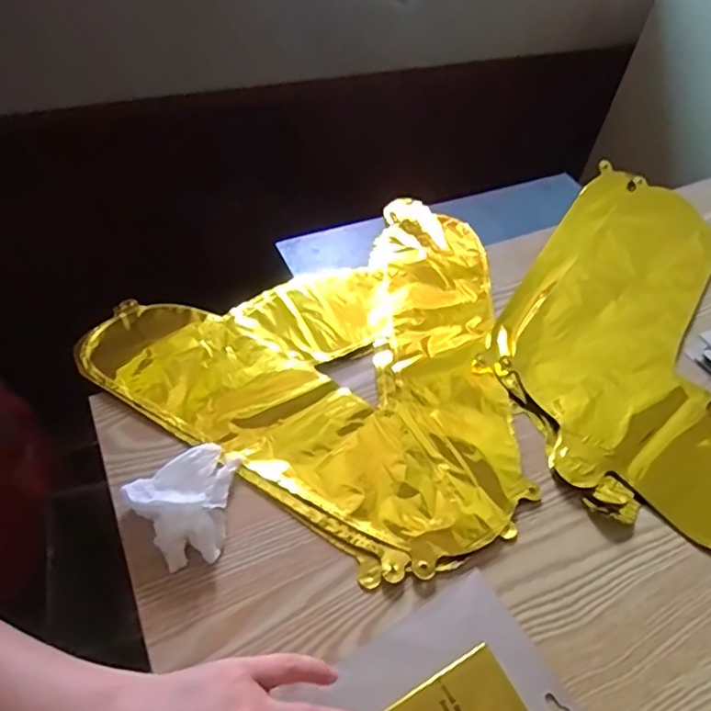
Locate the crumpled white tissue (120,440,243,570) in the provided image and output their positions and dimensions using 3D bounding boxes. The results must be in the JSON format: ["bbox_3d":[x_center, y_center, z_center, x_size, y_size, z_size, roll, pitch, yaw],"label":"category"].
[{"bbox_3d":[-0.107,0.102,0.404,0.075,0.031,0.070,-30,60,-26],"label":"crumpled white tissue"}]

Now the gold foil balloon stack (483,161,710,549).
[{"bbox_3d":[0.285,-0.032,0.559,0.259,0.016,0.419,21,53,10],"label":"gold foil balloon stack"}]

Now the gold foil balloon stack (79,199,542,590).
[{"bbox_3d":[0.013,-0.027,0.532,0.360,0.007,0.362,31,55,18],"label":"gold foil balloon stack"}]

